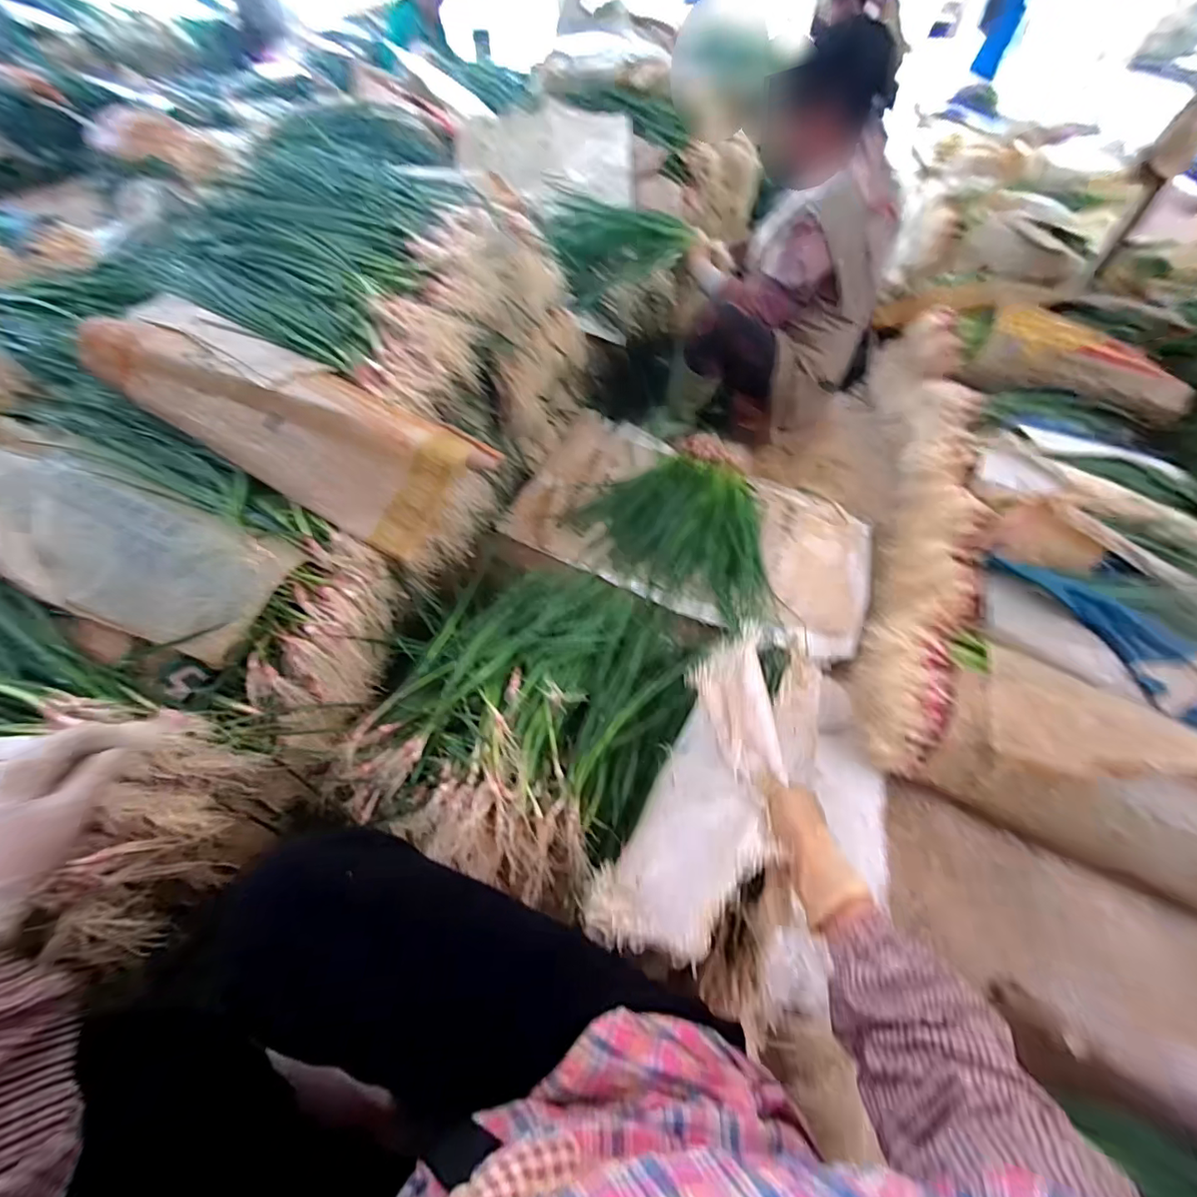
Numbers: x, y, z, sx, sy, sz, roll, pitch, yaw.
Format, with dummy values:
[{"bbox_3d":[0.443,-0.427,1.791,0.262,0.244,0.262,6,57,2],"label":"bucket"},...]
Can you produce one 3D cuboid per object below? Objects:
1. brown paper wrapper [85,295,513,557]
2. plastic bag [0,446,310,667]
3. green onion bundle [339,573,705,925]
[{"bbox_3d":[-0.483,-0.286,0.788,0.562,0.159,0.203,26,53,-7],"label":"brown paper wrapper"},{"bbox_3d":[-0.699,-0.102,0.660,0.561,0.095,0.192,25,53,-4],"label":"plastic bag"},{"bbox_3d":[-0.089,0.152,0.863,0.440,0.150,0.589,19,54,10],"label":"green onion bundle"}]

